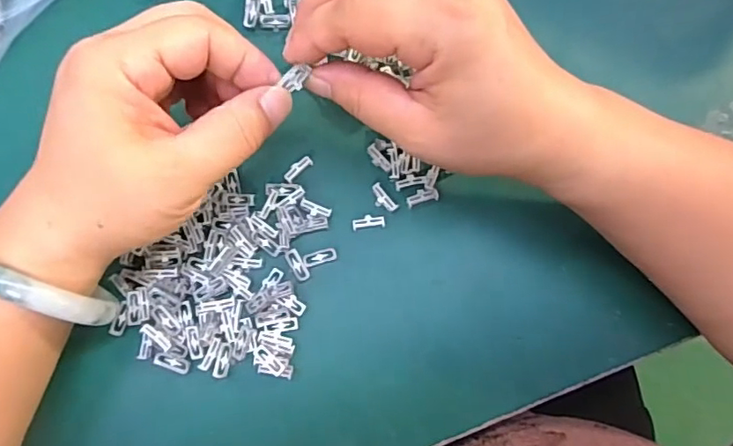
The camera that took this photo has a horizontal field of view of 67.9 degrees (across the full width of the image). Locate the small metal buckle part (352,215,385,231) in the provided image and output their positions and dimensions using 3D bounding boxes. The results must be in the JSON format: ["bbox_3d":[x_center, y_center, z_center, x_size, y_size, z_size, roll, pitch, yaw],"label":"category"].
[{"bbox_3d":[0.001,-0.001,0.277,0.016,0.004,0.007,-7,82,-5],"label":"small metal buckle part"}]

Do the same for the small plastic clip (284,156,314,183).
[{"bbox_3d":[-0.035,-0.028,0.281,0.016,0.005,0.006,-42,86,-9],"label":"small plastic clip"}]

